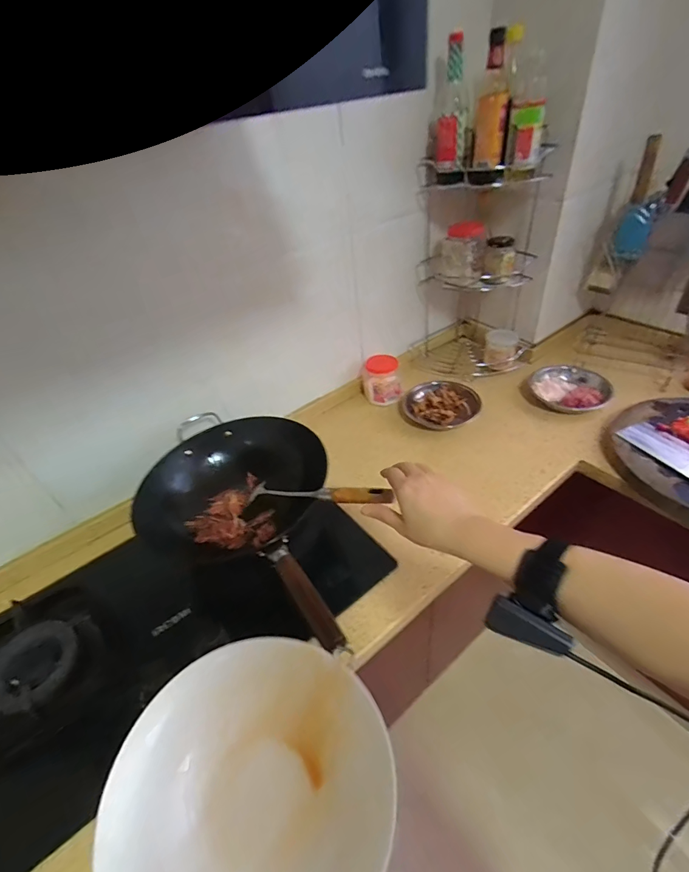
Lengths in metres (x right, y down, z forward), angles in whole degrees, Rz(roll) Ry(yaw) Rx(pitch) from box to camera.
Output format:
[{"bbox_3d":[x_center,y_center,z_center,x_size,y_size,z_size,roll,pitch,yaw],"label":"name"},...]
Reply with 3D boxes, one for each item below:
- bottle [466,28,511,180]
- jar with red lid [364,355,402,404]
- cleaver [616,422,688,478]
[{"bbox_3d":[0.319,-0.698,0.869,0.072,0.248,0.078,5,42,14],"label":"bottle"},{"bbox_3d":[0.108,-0.161,1.121,0.100,0.118,0.093,-4,41,4],"label":"jar with red lid"},{"bbox_3d":[0.705,0.055,0.820,0.083,0.025,0.275,-18,42,-12],"label":"cleaver"}]

